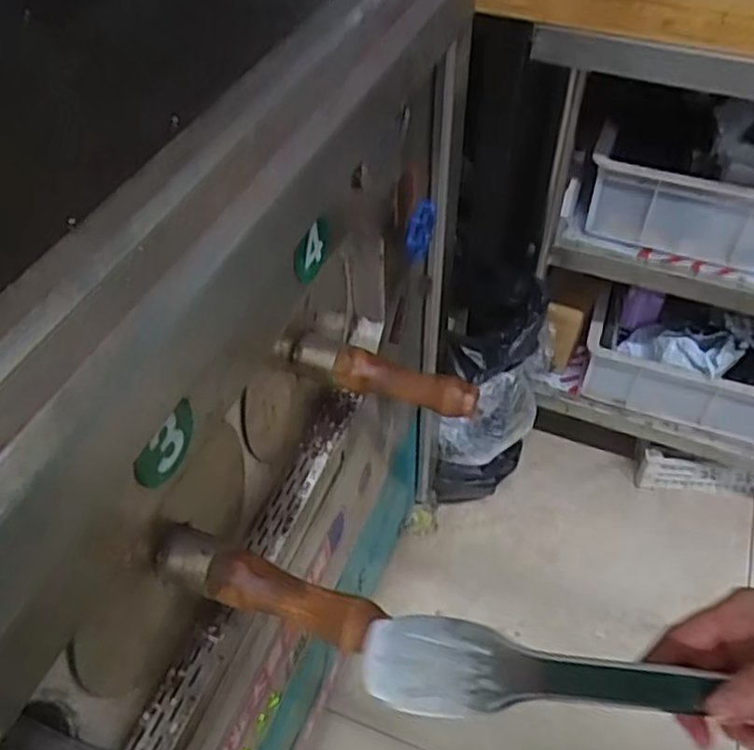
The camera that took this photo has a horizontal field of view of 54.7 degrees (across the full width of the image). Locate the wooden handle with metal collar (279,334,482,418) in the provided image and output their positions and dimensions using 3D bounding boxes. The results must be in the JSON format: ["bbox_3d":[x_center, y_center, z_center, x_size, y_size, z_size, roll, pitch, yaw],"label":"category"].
[{"bbox_3d":[-0.001,0.001,0.586,0.164,0.029,0.030,18,51,16],"label":"wooden handle with metal collar"}]

